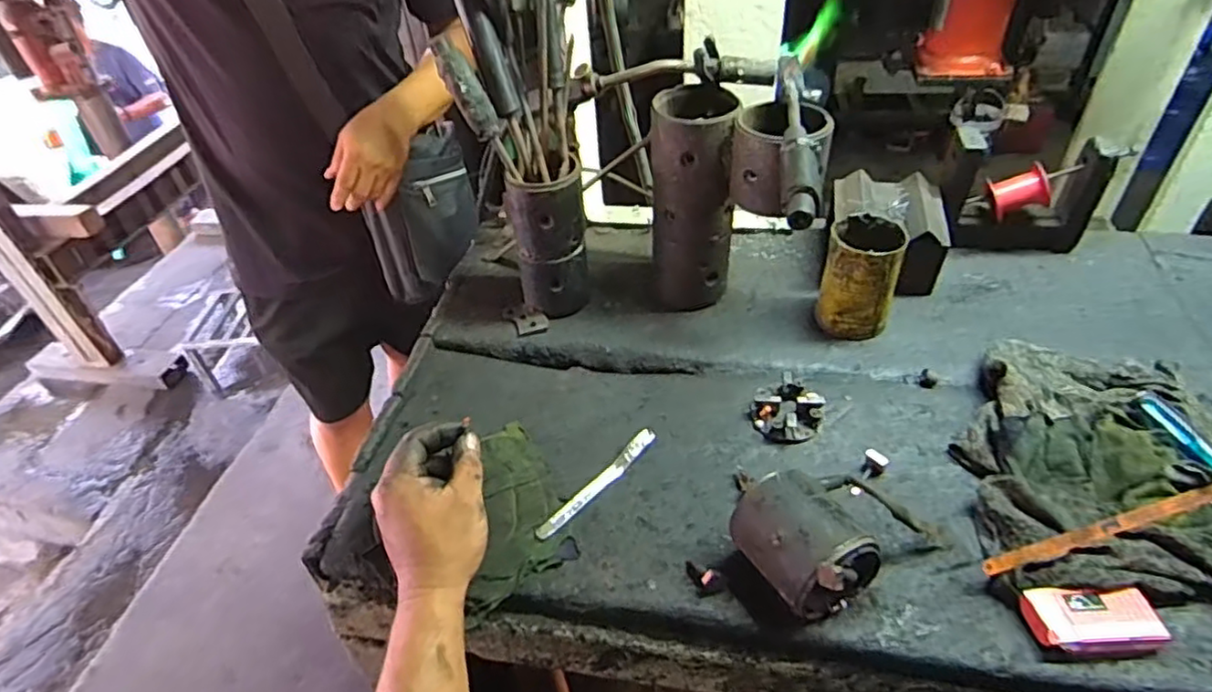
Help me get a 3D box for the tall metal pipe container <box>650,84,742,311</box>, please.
[{"bbox_3d":[0.096,-0.151,0.723,0.086,0.222,0.078,-3,42,3],"label":"tall metal pipe container"}]

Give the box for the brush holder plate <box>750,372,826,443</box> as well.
[{"bbox_3d":[0.178,0.063,0.649,0.062,0.024,0.061,-3,42,3],"label":"brush holder plate"}]

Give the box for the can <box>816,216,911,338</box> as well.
[{"bbox_3d":[0.272,-0.075,0.705,0.072,0.108,0.078,-3,42,3],"label":"can"}]

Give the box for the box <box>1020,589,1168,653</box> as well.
[{"bbox_3d":[0.349,0.197,0.473,0.079,0.019,0.040,-1,42,5],"label":"box"}]

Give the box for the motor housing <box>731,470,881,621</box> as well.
[{"bbox_3d":[0.153,0.148,0.507,0.083,0.068,0.104,-28,47,-23],"label":"motor housing"}]

